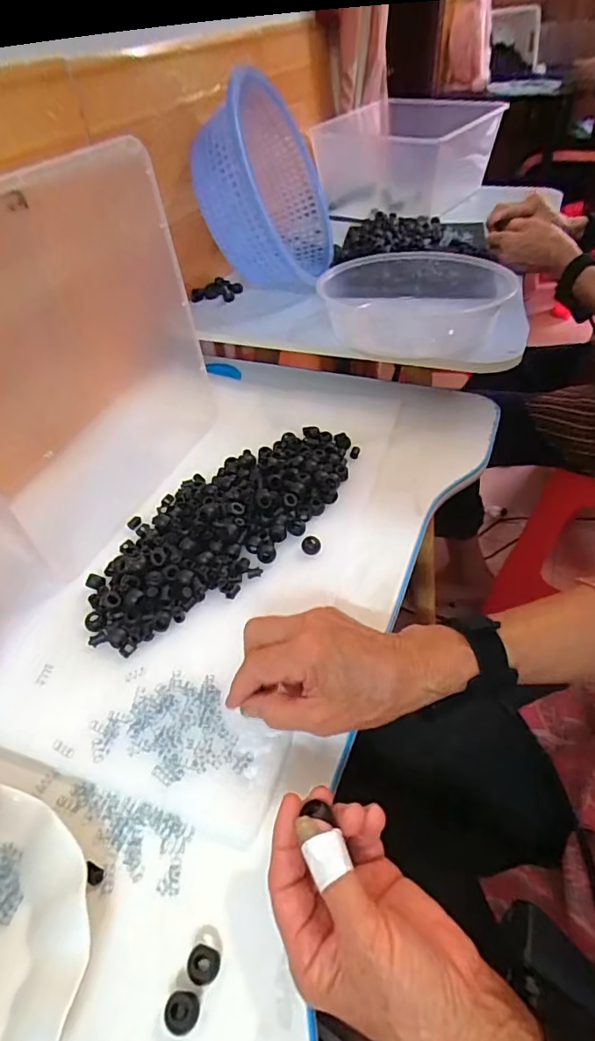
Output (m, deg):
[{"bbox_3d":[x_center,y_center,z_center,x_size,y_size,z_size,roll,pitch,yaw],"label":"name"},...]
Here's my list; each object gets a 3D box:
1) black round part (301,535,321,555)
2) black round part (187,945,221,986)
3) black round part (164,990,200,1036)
[{"bbox_3d":[0.013,0.023,0.483,0.018,0.009,0.015,-2,45,4],"label":"black round part"},{"bbox_3d":[-0.052,0.247,0.287,0.017,0.008,0.016,-3,45,3],"label":"black round part"},{"bbox_3d":[-0.061,0.260,0.274,0.017,0.010,0.017,-3,45,3],"label":"black round part"}]

